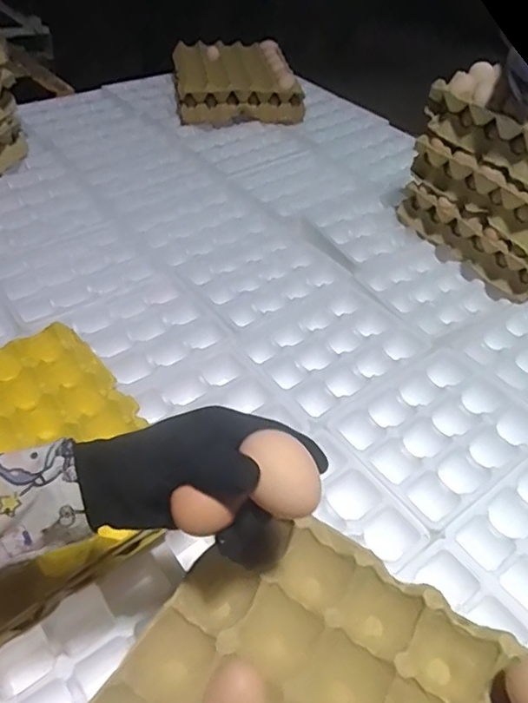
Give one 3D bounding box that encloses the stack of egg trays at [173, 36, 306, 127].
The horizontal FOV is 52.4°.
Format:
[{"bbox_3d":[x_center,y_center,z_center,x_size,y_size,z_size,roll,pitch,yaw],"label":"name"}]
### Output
[{"bbox_3d":[-0.074,-0.687,1.369,0.300,0.106,0.294,-5,46,-9],"label":"stack of egg trays"}]

